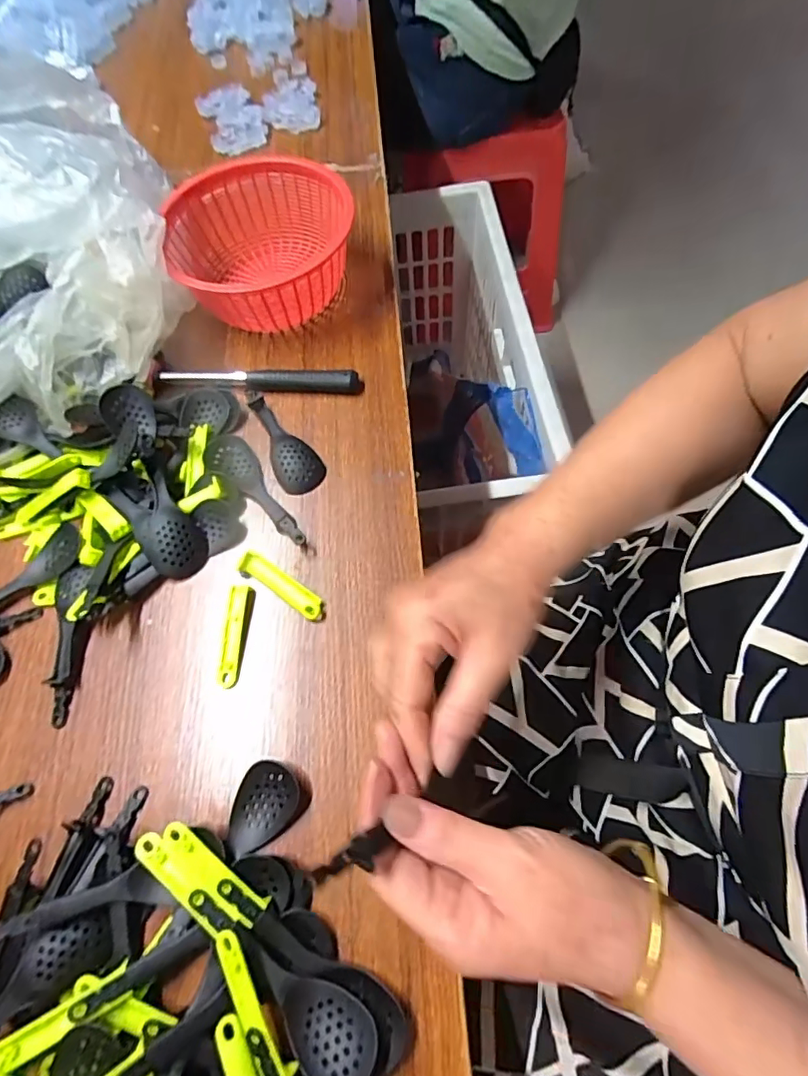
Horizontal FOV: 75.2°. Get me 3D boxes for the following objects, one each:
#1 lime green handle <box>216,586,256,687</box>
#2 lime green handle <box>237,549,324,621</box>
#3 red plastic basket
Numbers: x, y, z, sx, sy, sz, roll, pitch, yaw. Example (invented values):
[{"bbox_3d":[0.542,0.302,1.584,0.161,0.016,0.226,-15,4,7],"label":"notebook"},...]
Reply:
[{"bbox_3d":[-0.127,0.073,0.395,0.018,0.006,0.075,3,65,4],"label":"lime green handle"},{"bbox_3d":[-0.096,0.035,0.406,0.078,0.009,0.018,31,70,16],"label":"lime green handle"},{"bbox_3d":[-0.136,-0.279,0.507,0.164,0.073,0.168,-1,65,2],"label":"red plastic basket"}]

